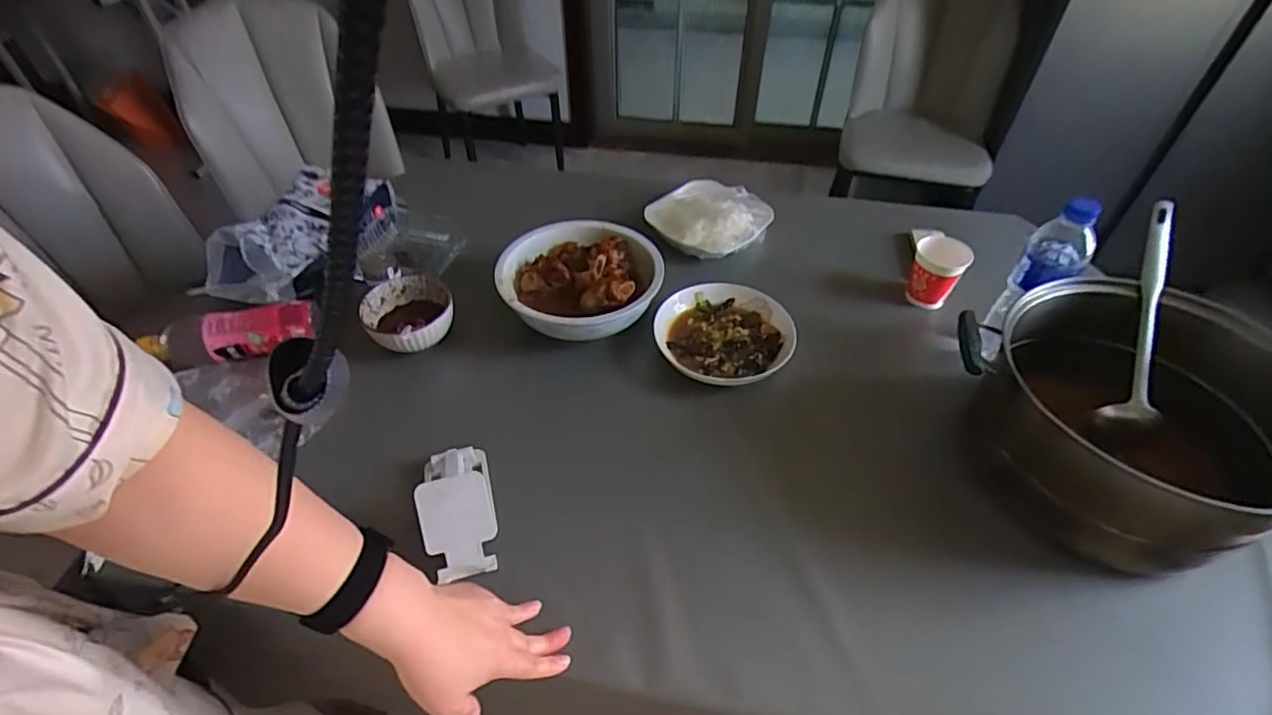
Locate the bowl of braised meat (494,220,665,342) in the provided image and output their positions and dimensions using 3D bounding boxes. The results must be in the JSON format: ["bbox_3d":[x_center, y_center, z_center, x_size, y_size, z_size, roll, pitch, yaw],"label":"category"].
[{"bbox_3d":[-0.077,-0.103,0.830,0.213,0.073,0.207,0,46,0],"label":"bowl of braised meat"}]

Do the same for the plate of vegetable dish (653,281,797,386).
[{"bbox_3d":[0.120,-0.034,0.800,0.175,0.038,0.168,0,46,0],"label":"plate of vegetable dish"}]

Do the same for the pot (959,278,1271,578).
[{"bbox_3d":[0.491,0.060,0.597,0.271,0.177,0.274,0,46,0],"label":"pot"}]

